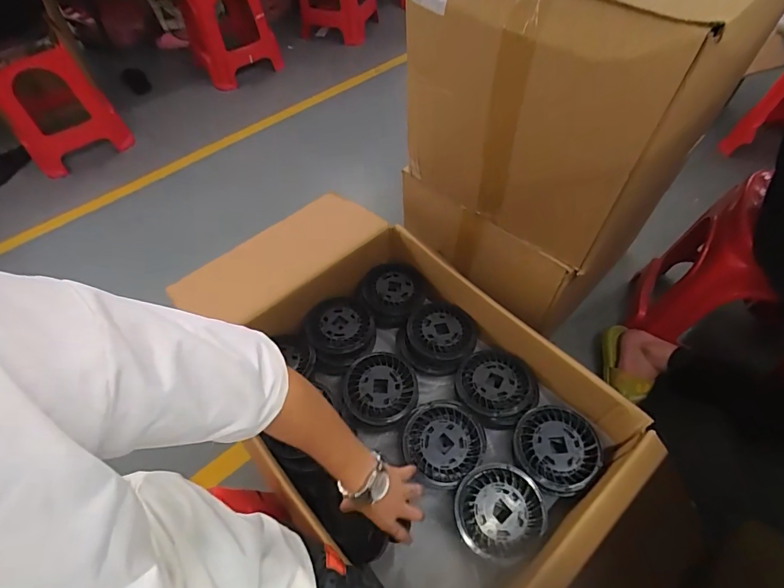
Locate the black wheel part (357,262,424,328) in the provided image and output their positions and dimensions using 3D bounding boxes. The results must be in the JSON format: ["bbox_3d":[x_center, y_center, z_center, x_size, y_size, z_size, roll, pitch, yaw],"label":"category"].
[{"bbox_3d":[-0.002,0.002,0.883,0.135,0.050,0.127,-1,54,2],"label":"black wheel part"}]

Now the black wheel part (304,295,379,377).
[{"bbox_3d":[-0.103,0.080,0.833,0.138,0.058,0.156,-11,54,-5],"label":"black wheel part"}]

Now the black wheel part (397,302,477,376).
[{"bbox_3d":[0.091,0.090,0.829,0.155,0.057,0.150,-7,54,-2],"label":"black wheel part"}]

